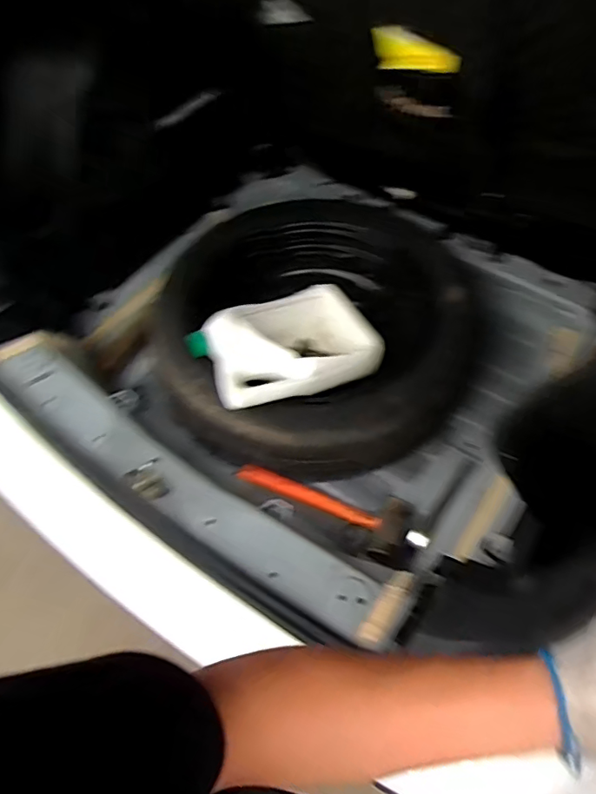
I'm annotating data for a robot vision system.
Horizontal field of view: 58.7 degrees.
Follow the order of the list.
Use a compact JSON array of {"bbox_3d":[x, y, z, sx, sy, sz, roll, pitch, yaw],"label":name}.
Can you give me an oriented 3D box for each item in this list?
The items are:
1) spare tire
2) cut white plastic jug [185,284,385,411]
[{"bbox_3d":[0.008,-0.132,1.085,0.634,0.221,0.549,33,63,23],"label":"spare tire"},{"bbox_3d":[-0.020,-0.088,1.011,0.316,0.155,0.217,-24,74,-9],"label":"cut white plastic jug"}]

